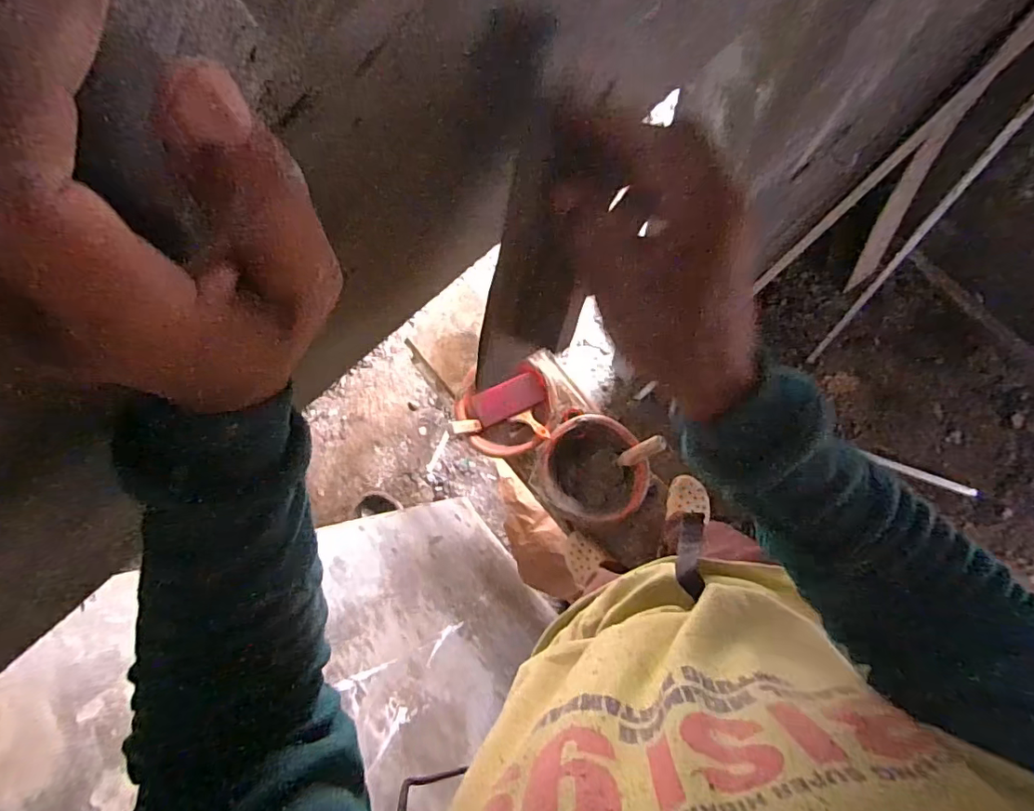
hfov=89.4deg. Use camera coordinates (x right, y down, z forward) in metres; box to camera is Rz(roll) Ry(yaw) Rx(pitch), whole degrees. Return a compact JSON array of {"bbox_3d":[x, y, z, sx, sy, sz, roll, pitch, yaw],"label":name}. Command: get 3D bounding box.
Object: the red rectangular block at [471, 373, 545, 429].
[{"bbox_3d":[-0.019,-0.016,1.238,0.166,0.013,0.081,-25,96,8],"label":"red rectangular block"}]

